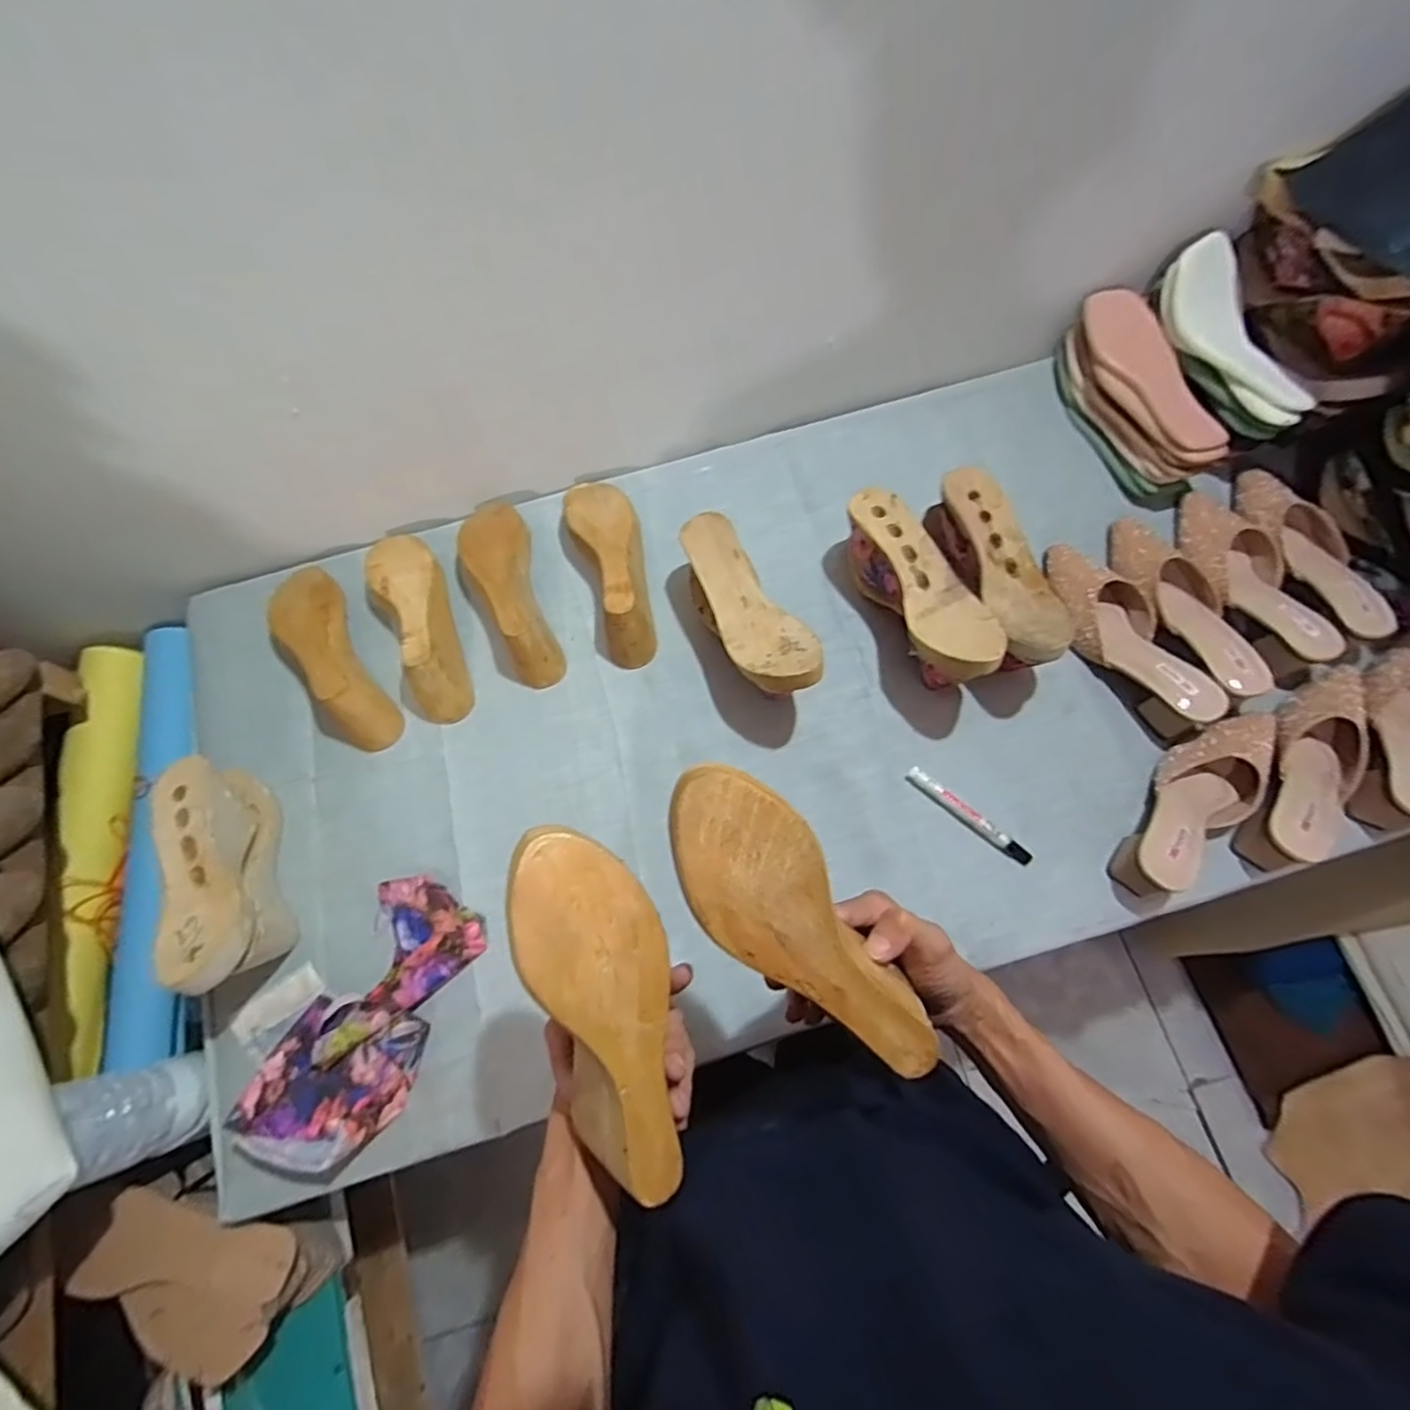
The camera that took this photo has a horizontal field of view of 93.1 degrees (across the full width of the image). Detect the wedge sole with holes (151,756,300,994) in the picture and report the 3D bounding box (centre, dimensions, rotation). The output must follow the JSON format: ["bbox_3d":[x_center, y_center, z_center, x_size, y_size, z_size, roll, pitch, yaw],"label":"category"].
[{"bbox_3d":[-0.480,0.168,0.660,0.079,0.128,0.229,-25,72,-7],"label":"wedge sole with holes"}]

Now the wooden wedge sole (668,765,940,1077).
[{"bbox_3d":[0.053,0.131,0.395,0.075,0.040,0.214,-40,96,-12],"label":"wooden wedge sole"}]

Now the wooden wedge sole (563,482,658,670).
[{"bbox_3d":[-0.110,-0.166,0.792,0.080,0.082,0.237,-14,71,-4],"label":"wooden wedge sole"}]

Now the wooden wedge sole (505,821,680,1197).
[{"bbox_3d":[-0.054,0.172,0.391,0.075,0.057,0.210,-15,96,-4],"label":"wooden wedge sole"}]

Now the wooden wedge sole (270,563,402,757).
[{"bbox_3d":[-0.434,-0.058,0.762,0.084,0.073,0.240,-29,72,-9],"label":"wooden wedge sole"}]

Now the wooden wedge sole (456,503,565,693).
[{"bbox_3d":[-0.226,-0.135,0.787,0.083,0.081,0.230,-23,72,-7],"label":"wooden wedge sole"}]

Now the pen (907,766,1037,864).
[{"bbox_3d":[0.285,0.116,0.718,0.149,0.015,0.017,40,76,14],"label":"pen"}]

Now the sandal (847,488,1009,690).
[{"bbox_3d":[0.233,-0.120,0.735,0.083,0.134,0.239,-21,72,-5],"label":"sandal"}]

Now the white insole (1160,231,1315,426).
[{"bbox_3d":[0.614,-0.425,0.769,0.051,0.072,0.237,-21,72,-5],"label":"white insole"}]

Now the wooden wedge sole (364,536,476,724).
[{"bbox_3d":[-0.329,-0.100,0.775,0.080,0.079,0.238,-24,72,-7],"label":"wooden wedge sole"}]

